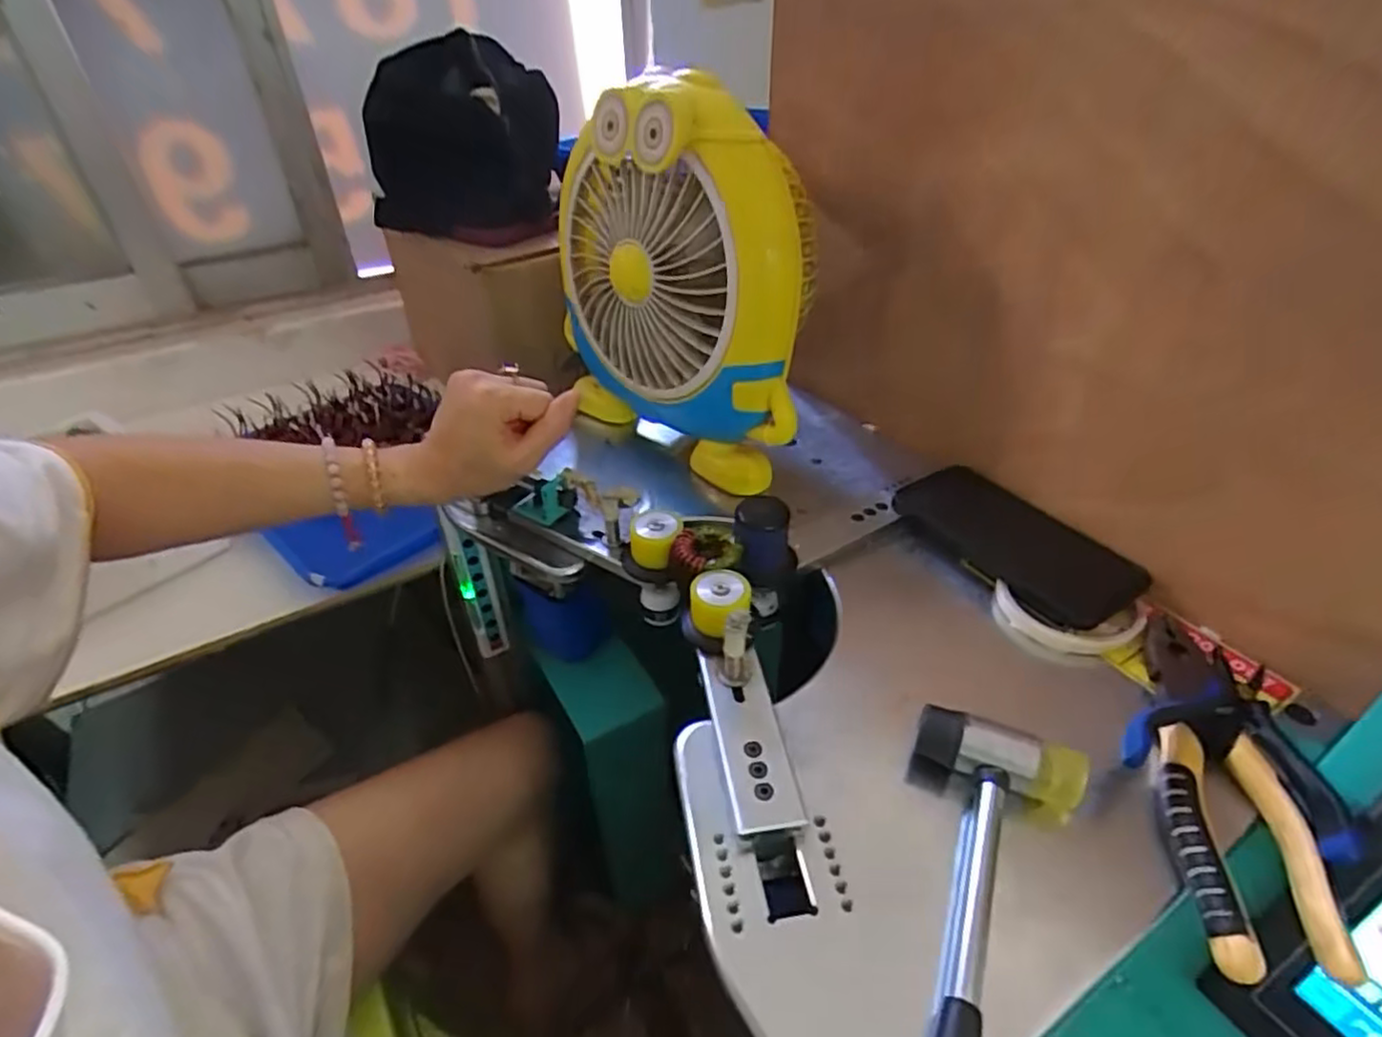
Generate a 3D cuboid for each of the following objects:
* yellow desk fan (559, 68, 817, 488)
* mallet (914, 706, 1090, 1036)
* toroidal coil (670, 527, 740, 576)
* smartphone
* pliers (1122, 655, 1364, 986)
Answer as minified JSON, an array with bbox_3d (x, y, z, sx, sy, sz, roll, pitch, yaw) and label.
[{"bbox_3d":[-0.002,-0.186,0.554,0.107,0.256,0.228,-28,44,-30],"label":"yellow desk fan"},{"bbox_3d":[0.097,0.187,0.278,0.077,0.036,0.257,17,41,24],"label":"mallet"},{"bbox_3d":[0.011,0.020,0.447,0.039,0.011,0.044,-30,45,-32],"label":"toroidal coil"},{"bbox_3d":[0.221,0.014,0.486,0.062,0.012,0.158,-44,52,-8],"label":"smartphone"},{"bbox_3d":[0.252,0.132,0.329,0.083,0.030,0.141,3,37,7],"label":"pliers"}]

